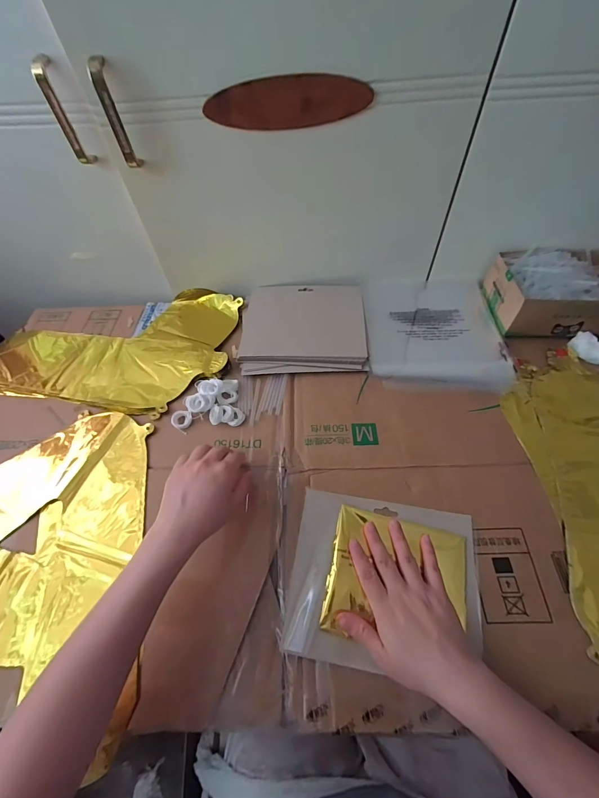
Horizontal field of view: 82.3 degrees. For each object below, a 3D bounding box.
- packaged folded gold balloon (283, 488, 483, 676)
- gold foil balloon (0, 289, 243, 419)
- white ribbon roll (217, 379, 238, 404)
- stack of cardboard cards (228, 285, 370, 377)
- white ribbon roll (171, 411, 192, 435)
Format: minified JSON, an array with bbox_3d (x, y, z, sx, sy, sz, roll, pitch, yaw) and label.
[{"bbox_3d":[0.092,0.191,0.368,0.195,0.016,0.162,7,58,7],"label":"packaged folded gold balloon"},{"bbox_3d":[-0.309,-0.092,0.566,0.392,0.023,0.250,4,58,5],"label":"gold foil balloon"},{"bbox_3d":[-0.105,-0.011,0.498,0.028,0.015,0.039,-4,58,0],"label":"white ribbon roll"},{"bbox_3d":[0.004,-0.123,0.555,0.197,0.022,0.183,-2,58,2],"label":"stack of cardboard cards"},{"bbox_3d":[-0.164,0.030,0.476,0.026,0.011,0.028,-1,58,2],"label":"white ribbon roll"}]

